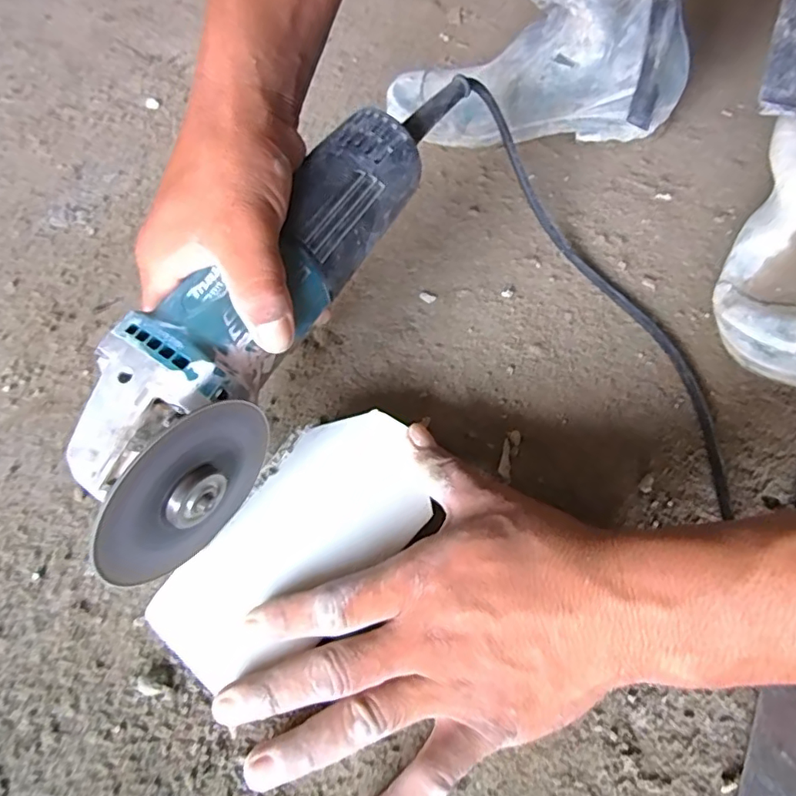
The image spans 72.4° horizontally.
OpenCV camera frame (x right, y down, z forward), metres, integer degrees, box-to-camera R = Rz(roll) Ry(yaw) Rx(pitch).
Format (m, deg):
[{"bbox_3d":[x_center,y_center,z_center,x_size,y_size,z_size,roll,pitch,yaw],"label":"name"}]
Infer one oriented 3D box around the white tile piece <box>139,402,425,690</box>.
[{"bbox_3d":[-0.052,0.073,0.286,0.155,0.008,0.078,-41,63,-18],"label":"white tile piece"}]

